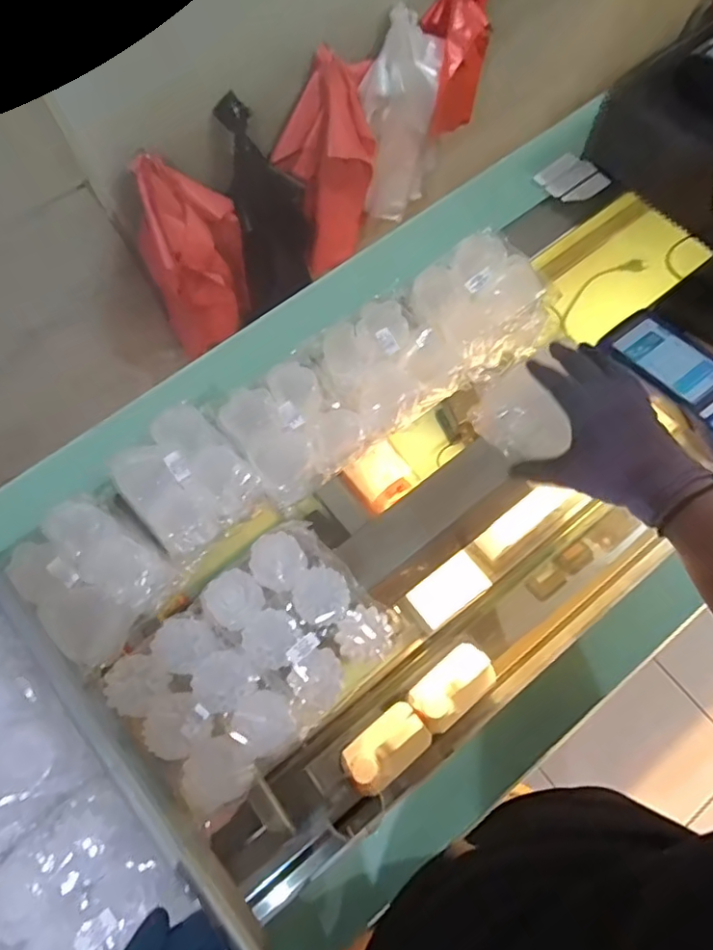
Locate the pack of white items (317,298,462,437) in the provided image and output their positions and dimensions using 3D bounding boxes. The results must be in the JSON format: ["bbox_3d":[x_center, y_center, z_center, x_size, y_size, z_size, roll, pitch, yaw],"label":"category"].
[{"bbox_3d":[0.035,-0.126,0.657,0.131,0.055,0.134,-35,72,-11],"label":"pack of white items"}]

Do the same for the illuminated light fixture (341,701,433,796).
[{"bbox_3d":[0.042,0.369,0.777,0.115,0.034,0.071,-35,72,-11],"label":"illuminated light fixture"}]

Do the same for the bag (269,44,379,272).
[{"bbox_3d":[-0.047,-0.622,1.165,0.086,0.383,0.216,43,76,16],"label":"bag"}]

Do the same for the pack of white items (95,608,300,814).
[{"bbox_3d":[-0.150,0.219,0.550,0.120,0.028,0.167,-41,73,-13],"label":"pack of white items"}]

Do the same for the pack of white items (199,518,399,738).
[{"bbox_3d":[-0.056,0.142,0.584,0.133,0.037,0.169,-41,73,-13],"label":"pack of white items"}]

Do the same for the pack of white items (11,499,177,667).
[{"bbox_3d":[-0.269,0.099,0.572,0.139,0.048,0.117,38,75,14],"label":"pack of white items"}]

